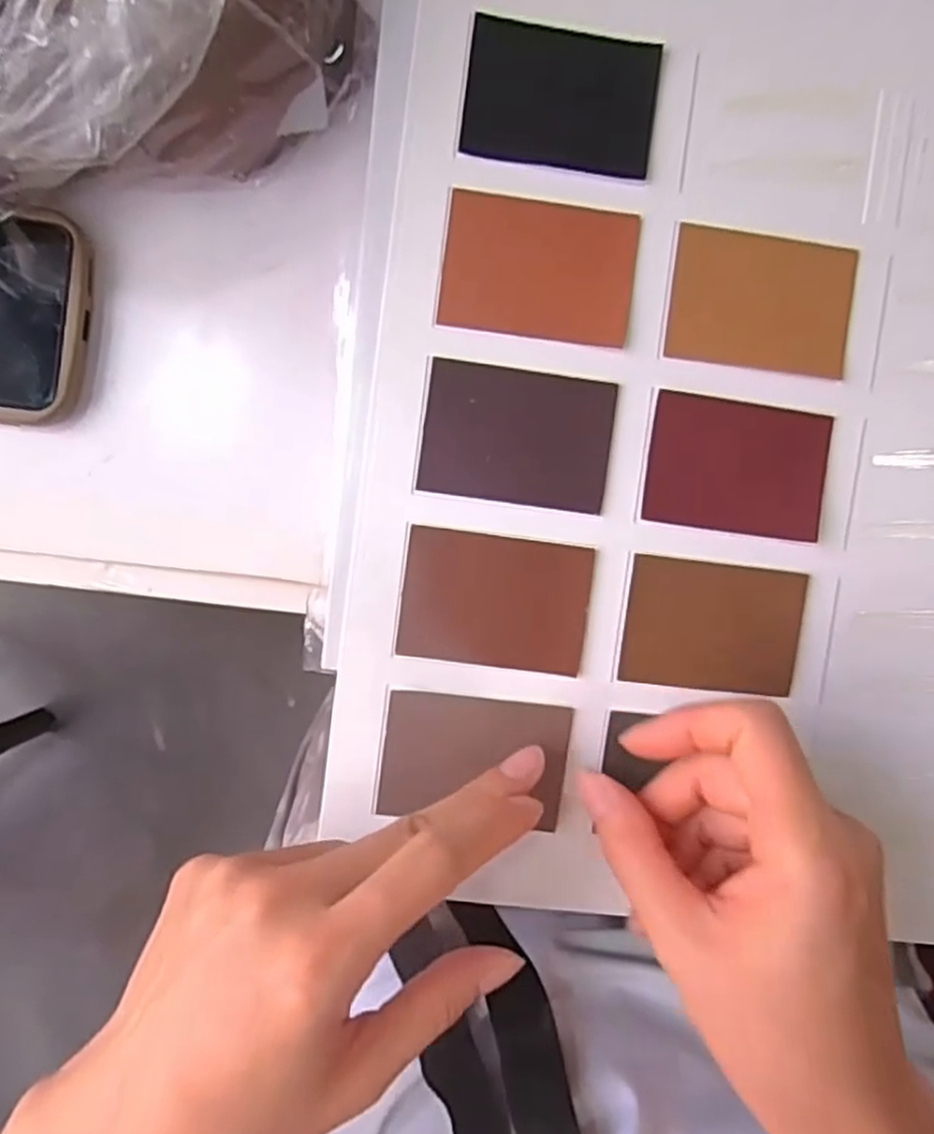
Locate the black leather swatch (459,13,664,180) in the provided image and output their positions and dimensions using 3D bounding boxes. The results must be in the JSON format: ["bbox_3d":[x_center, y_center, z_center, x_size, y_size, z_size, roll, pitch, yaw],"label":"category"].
[{"bbox_3d":[0.034,-0.167,0.265,0.067,0.004,0.046,6,92,-4],"label":"black leather swatch"}]

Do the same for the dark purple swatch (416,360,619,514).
[{"bbox_3d":[0.019,-0.047,0.269,0.068,0.004,0.048,7,92,-4],"label":"dark purple swatch"}]

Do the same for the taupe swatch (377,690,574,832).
[{"bbox_3d":[0.003,0.072,0.278,0.068,0.005,0.046,6,92,-4],"label":"taupe swatch"}]

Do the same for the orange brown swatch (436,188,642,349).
[{"bbox_3d":[0.026,-0.107,0.266,0.067,0.004,0.049,6,92,-4],"label":"orange brown swatch"}]

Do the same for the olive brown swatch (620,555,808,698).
[{"bbox_3d":[0.093,0.023,0.280,0.067,0.004,0.047,6,92,-4],"label":"olive brown swatch"}]

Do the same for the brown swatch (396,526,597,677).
[{"bbox_3d":[0.011,0.013,0.272,0.068,0.004,0.048,7,92,-4],"label":"brown swatch"}]

